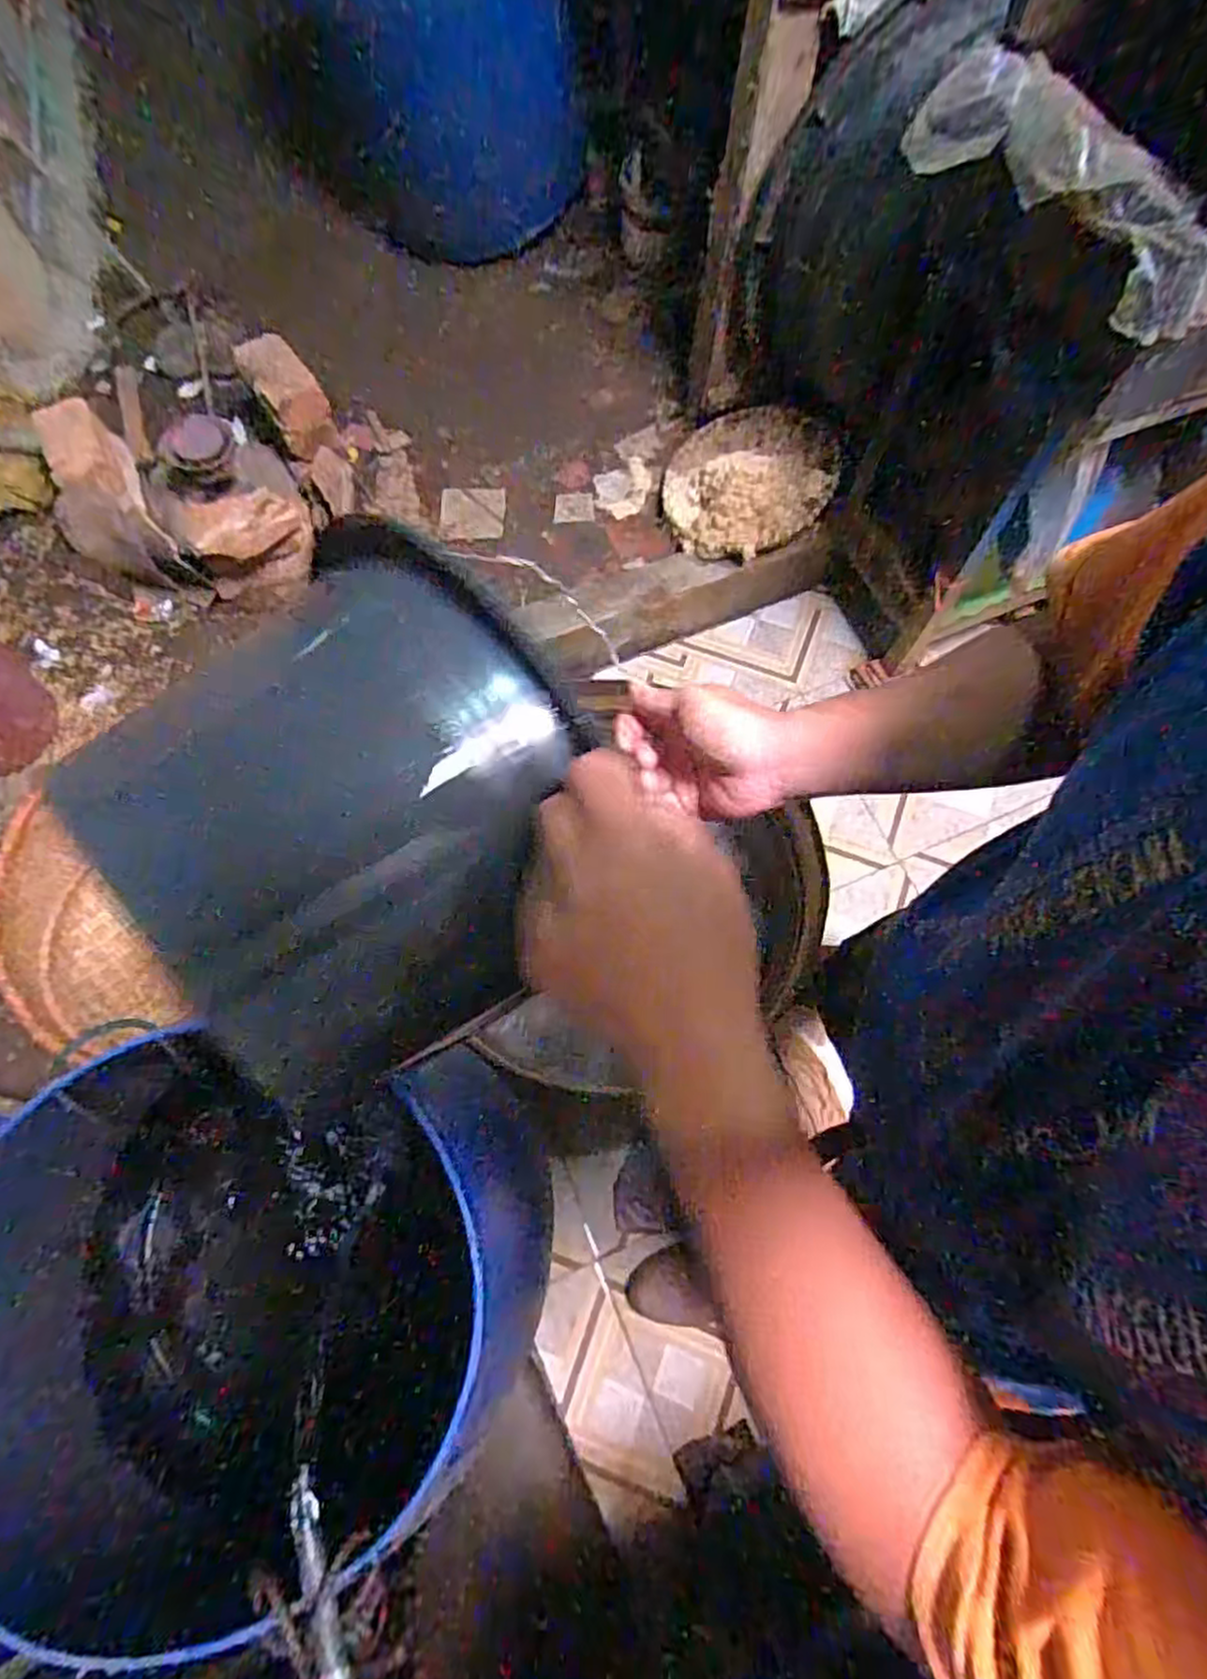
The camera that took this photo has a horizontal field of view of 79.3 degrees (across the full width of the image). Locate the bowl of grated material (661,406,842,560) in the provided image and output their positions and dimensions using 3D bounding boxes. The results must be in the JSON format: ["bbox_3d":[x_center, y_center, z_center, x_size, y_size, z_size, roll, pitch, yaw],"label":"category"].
[{"bbox_3d":[0.295,-0.737,1.493,0.325,0.139,0.348,0,69,1],"label":"bowl of grated material"}]

